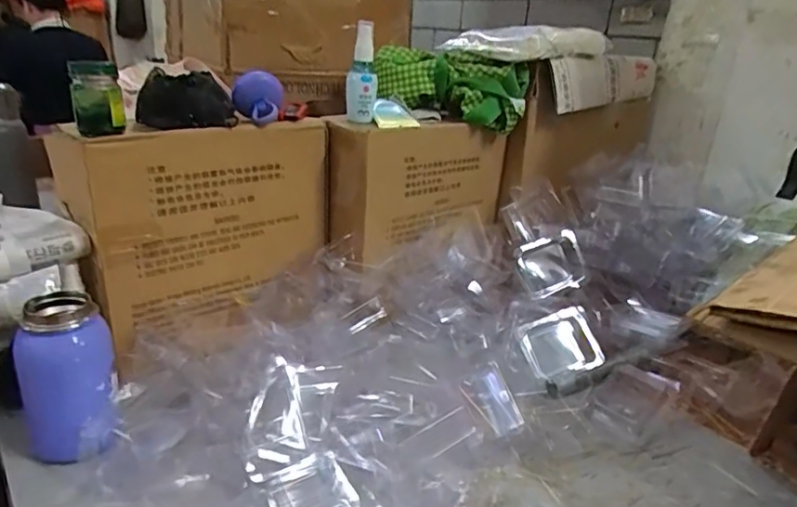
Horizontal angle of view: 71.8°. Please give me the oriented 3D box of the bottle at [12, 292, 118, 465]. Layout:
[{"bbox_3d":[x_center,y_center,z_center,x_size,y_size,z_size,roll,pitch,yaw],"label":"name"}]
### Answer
[{"bbox_3d":[-0.294,0.111,0.491,0.073,0.132,0.069,-10,26,-33],"label":"bottle"}]

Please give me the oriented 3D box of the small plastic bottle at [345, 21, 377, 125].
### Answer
[{"bbox_3d":[-0.046,-0.226,0.697,0.039,0.115,0.040,3,21,-4],"label":"small plastic bottle"}]

